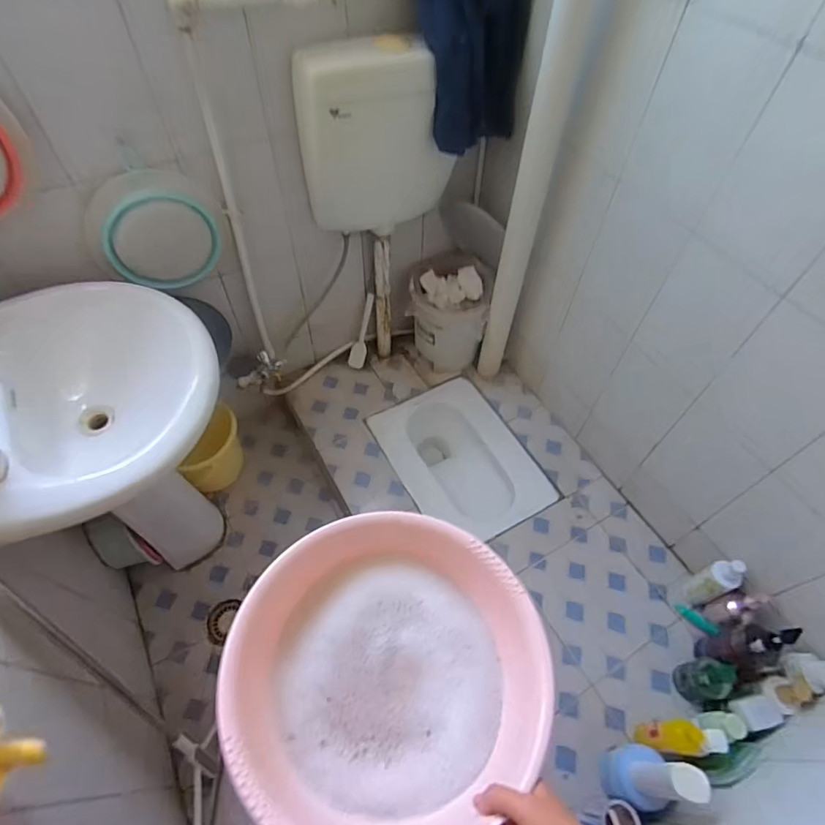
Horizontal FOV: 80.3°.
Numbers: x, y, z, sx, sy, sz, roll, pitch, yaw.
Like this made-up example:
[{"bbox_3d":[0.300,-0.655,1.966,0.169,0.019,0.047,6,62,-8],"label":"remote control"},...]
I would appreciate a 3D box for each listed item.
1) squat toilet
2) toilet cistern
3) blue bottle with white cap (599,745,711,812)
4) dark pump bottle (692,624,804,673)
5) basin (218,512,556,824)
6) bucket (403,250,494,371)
[{"bbox_3d":[0.147,0.143,1.492,0.372,0.123,0.488,-28,61,-20],"label":"squat toilet"},{"bbox_3d":[-0.075,-0.609,1.115,0.353,0.390,0.160,-9,56,-8],"label":"toilet cistern"},{"bbox_3d":[0.438,0.681,0.915,0.083,0.271,0.112,7,55,2],"label":"blue bottle with white cap"},{"bbox_3d":[0.715,0.512,1.048,0.102,0.266,0.083,30,59,17],"label":"dark pump bottle"},{"bbox_3d":[-0.024,0.303,0.565,0.338,0.100,0.323,1,55,-2],"label":"basin"},{"bbox_3d":[0.114,-0.310,1.556,0.237,0.308,0.255,1,55,-2],"label":"bucket"}]

